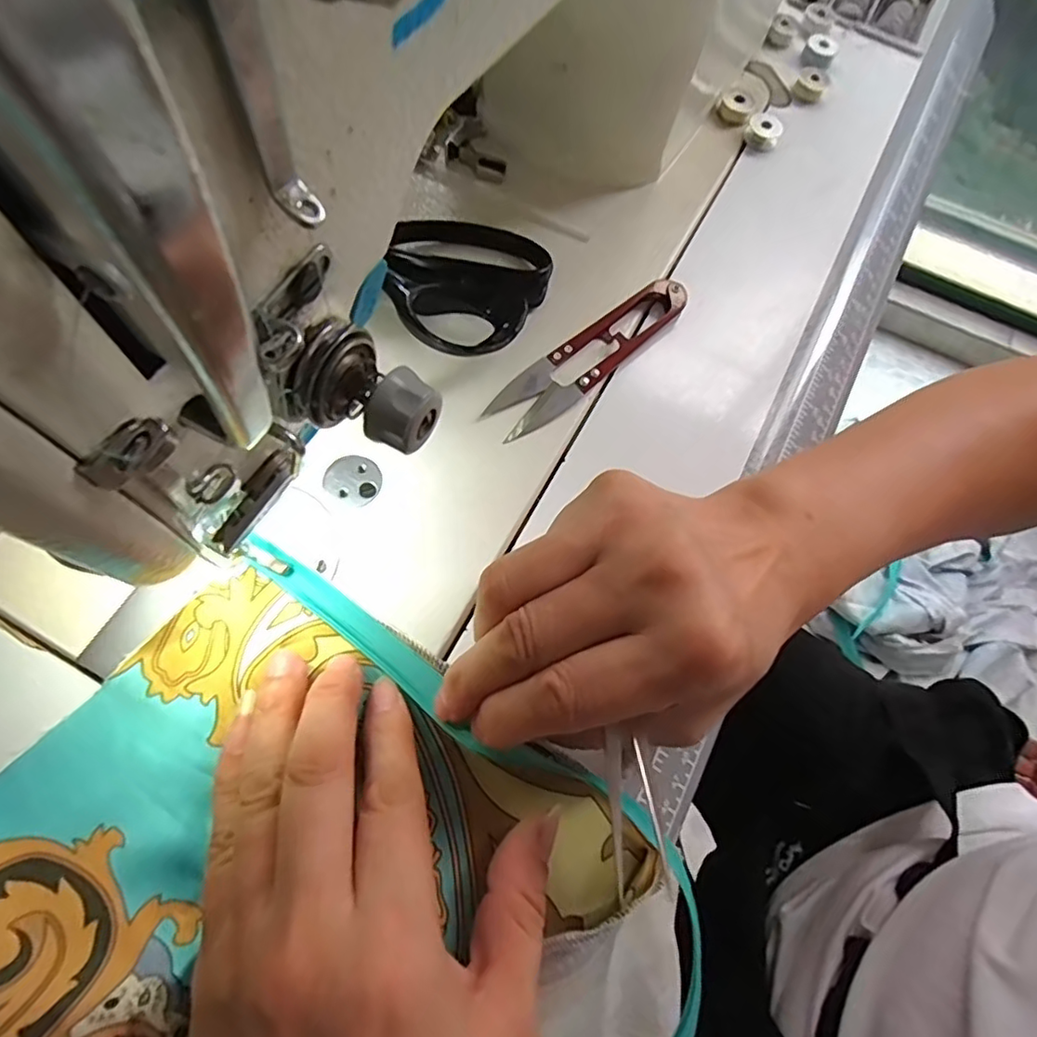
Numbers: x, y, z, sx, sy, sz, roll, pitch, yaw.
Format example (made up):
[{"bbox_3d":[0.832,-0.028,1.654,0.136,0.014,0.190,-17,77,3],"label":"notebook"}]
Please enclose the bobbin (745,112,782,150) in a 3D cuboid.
[{"bbox_3d":[0.143,-0.226,0.343,0.019,0.010,0.015,29,70,8],"label":"bobbin"}]

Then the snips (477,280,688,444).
[{"bbox_3d":[0.035,-0.078,0.280,0.116,0.013,0.026,-37,75,-16],"label":"snips"}]

